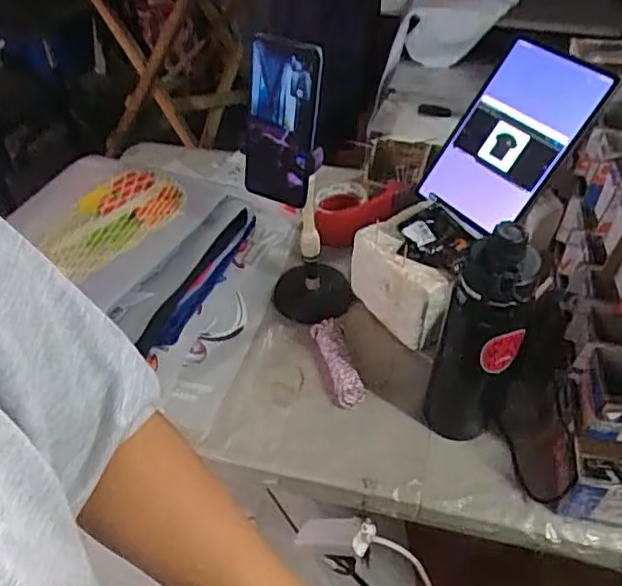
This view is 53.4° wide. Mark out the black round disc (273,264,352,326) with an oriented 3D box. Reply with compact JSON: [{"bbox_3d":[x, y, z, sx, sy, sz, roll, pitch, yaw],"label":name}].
[{"bbox_3d":[0.008,-0.006,0.875,0.100,0.033,0.109,29,52,25],"label":"black round disc"}]

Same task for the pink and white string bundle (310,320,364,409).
[{"bbox_3d":[0.030,0.084,0.777,0.033,0.027,0.135,-12,47,-12],"label":"pink and white string bundle"}]

